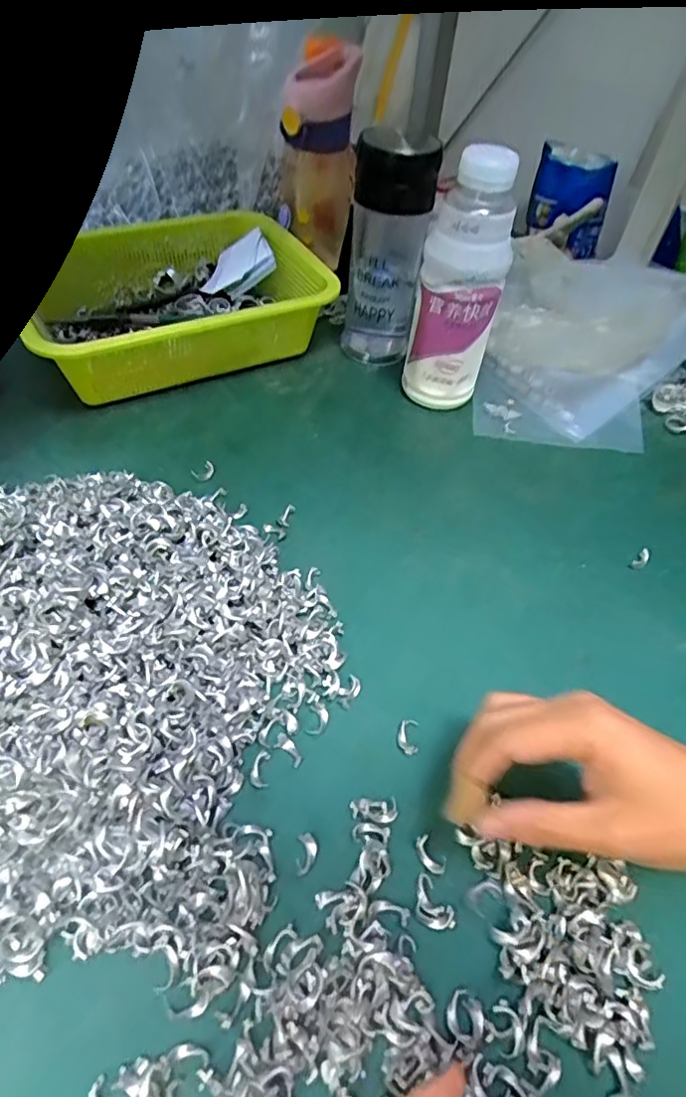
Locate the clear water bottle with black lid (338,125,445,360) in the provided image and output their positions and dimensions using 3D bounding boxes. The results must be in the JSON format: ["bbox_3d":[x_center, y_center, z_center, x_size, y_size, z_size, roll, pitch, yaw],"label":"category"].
[{"bbox_3d":[0.039,-0.255,0.518,0.067,0.187,0.058,9,49,1],"label":"clear water bottle with black lid"}]

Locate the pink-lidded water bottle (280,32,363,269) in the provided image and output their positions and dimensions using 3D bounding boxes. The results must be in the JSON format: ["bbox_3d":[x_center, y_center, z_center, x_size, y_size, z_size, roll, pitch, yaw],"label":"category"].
[{"bbox_3d":[-0.025,-0.402,0.607,0.076,0.172,0.064,1,50,-6],"label":"pink-lidded water bottle"}]

